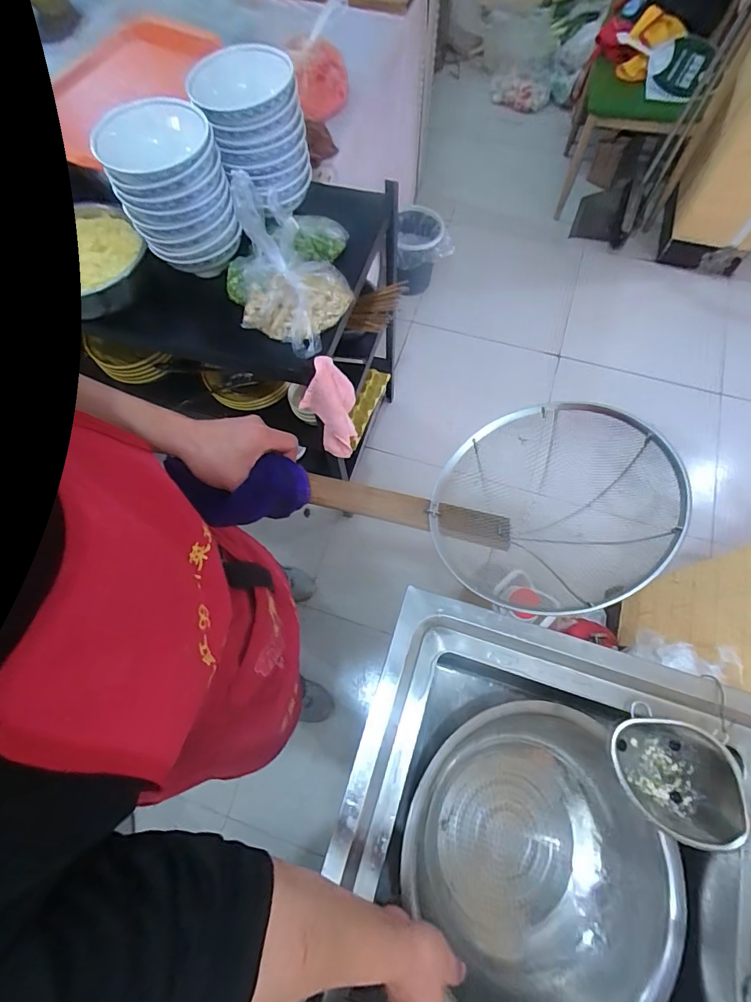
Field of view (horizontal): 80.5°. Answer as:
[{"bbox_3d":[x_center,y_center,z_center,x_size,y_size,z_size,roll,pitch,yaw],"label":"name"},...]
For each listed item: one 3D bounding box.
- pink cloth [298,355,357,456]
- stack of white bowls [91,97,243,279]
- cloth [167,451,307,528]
[{"bbox_3d":[-0.090,-0.196,0.886,0.082,0.237,0.115,5,70,4],"label":"pink cloth"},{"bbox_3d":[-0.335,-0.523,0.759,0.166,0.189,0.166,-16,70,-4],"label":"stack of white bowls"},{"bbox_3d":[-0.142,-0.013,0.483,0.139,0.054,0.061,-6,69,-14],"label":"cloth"}]

